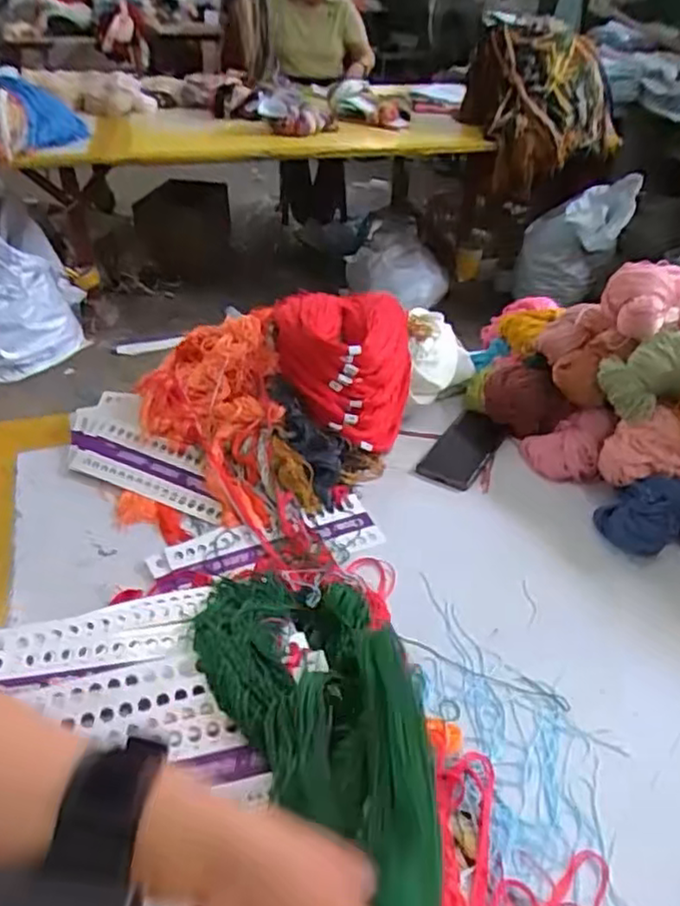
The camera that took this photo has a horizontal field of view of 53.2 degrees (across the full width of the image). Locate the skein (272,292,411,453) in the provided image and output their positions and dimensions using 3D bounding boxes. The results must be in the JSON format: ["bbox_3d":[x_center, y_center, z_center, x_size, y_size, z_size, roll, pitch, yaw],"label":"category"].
[{"bbox_3d":[0.004,-0.122,0.928,0.175,0.118,0.223,-3,38,-3],"label":"skein"}]

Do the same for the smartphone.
[{"bbox_3d":[0.171,-0.004,0.935,0.077,0.015,0.165,23,42,25],"label":"smartphone"}]

